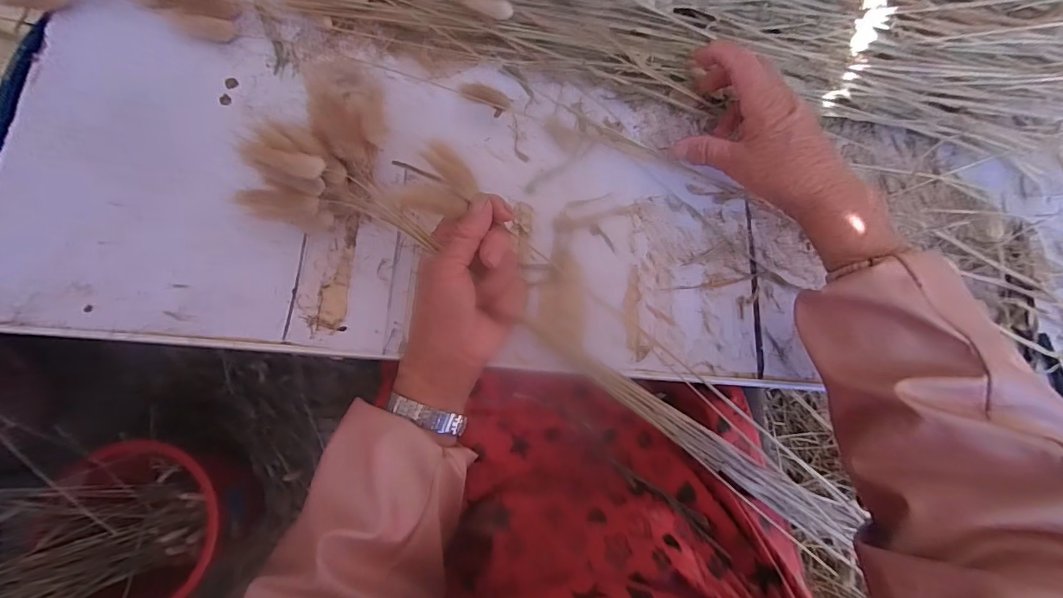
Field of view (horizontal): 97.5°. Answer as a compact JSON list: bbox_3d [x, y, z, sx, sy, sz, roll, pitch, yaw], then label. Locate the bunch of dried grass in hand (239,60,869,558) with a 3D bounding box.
[{"bbox_3d":[0.046,0.046,0.361,0.546,0.059,0.112,39,81,-12],"label":"bunch of dried grass in hand"}]

